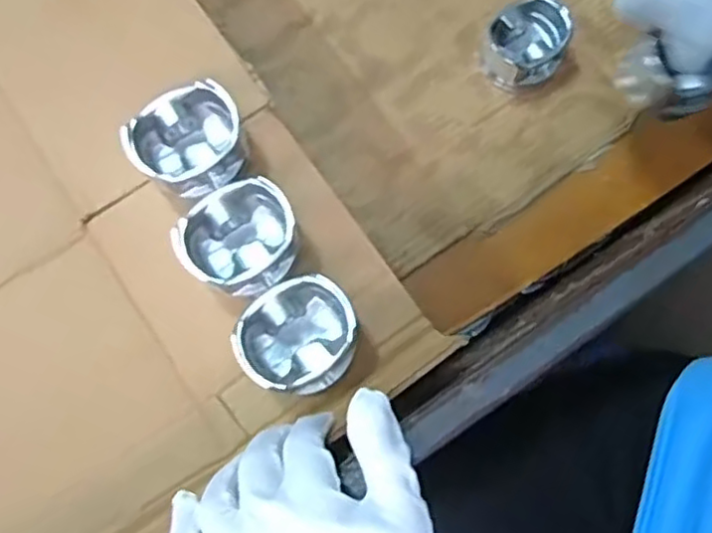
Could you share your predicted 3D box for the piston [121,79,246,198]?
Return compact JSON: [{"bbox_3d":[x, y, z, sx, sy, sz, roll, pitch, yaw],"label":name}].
[{"bbox_3d":[-0.114,-0.085,0.465,0.077,0.040,0.069,-29,81,-7],"label":"piston"}]

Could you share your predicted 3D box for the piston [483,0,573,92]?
[{"bbox_3d":[0.156,-0.204,0.609,0.070,0.055,0.073,40,81,6],"label":"piston"}]

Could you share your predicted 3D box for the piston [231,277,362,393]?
[{"bbox_3d":[-0.036,0.047,0.435,0.076,0.039,0.071,0,79,-1],"label":"piston"}]

